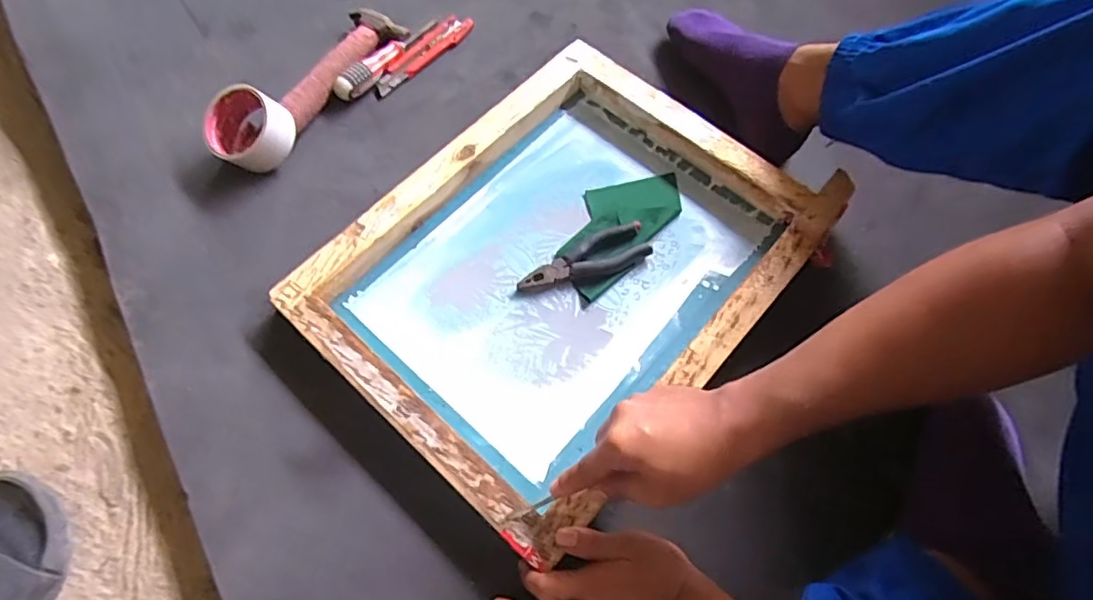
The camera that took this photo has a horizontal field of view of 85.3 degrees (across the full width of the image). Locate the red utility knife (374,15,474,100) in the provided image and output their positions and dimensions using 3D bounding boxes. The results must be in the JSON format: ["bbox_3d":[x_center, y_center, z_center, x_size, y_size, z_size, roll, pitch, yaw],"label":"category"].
[{"bbox_3d":[-0.161,-0.314,0.757,0.038,0.015,0.160,41,71,15],"label":"red utility knife"}]

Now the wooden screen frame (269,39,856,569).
[{"bbox_3d":[0.016,-0.040,0.613,0.360,0.053,0.454,42,74,14],"label":"wooden screen frame"}]

